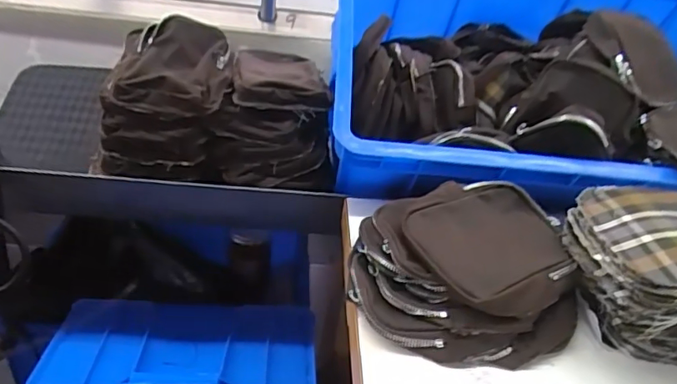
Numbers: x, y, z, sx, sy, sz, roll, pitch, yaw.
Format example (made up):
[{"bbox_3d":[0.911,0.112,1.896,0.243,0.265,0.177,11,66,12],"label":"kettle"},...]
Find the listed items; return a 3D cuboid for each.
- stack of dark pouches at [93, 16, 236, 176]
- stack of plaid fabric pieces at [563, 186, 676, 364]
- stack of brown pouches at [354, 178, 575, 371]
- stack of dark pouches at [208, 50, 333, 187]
[{"bbox_3d":[-0.197,-0.115,0.605,0.140,0.123,0.144,1,34,-9],"label":"stack of dark pouches"},{"bbox_3d":[0.287,0.071,0.451,0.170,0.099,0.152,-3,35,-15],"label":"stack of plaid fabric pieces"},{"bbox_3d":[0.109,0.065,0.459,0.187,0.065,0.157,2,34,-8],"label":"stack of brown pouches"},{"bbox_3d":[-0.069,-0.093,0.624,0.131,0.101,0.160,6,33,-1],"label":"stack of dark pouches"}]

